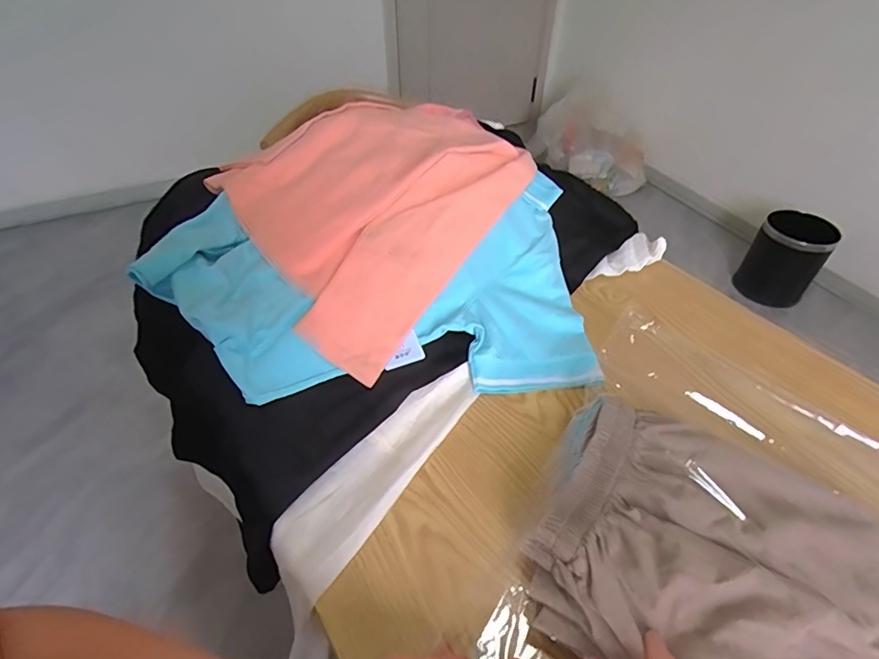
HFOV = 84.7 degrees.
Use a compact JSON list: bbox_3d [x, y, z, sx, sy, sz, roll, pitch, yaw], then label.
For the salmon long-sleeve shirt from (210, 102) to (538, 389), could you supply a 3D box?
[{"bbox_3d":[-0.075,-0.185,0.660,0.320,0.106,0.469,25,49,23],"label":"salmon long-sleeve shirt"}]

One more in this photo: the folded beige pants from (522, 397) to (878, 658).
[{"bbox_3d":[0.199,0.171,0.352,0.243,0.041,0.227,27,50,25],"label":"folded beige pants"}]

